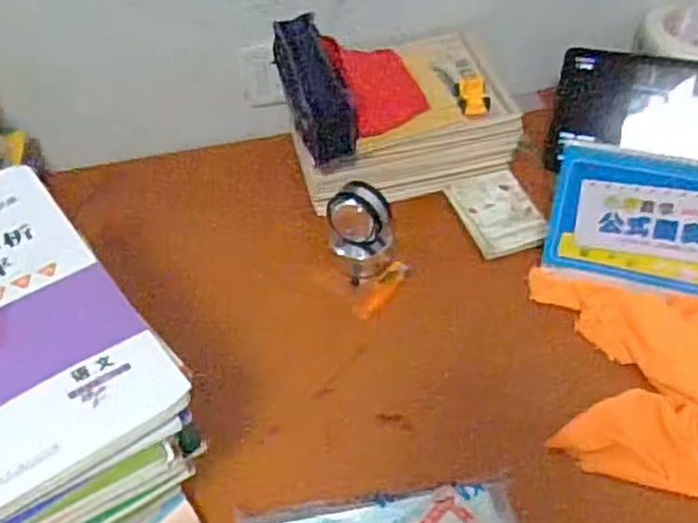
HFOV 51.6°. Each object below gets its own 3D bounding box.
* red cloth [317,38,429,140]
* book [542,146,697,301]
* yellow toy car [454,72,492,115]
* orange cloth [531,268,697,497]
[{"bbox_3d":[0.029,-0.216,0.848,0.099,0.082,0.109,-20,48,-14],"label":"red cloth"},{"bbox_3d":[0.312,-0.037,0.724,0.209,0.149,0.014,14,37,18],"label":"book"},{"bbox_3d":[0.150,-0.201,0.868,0.038,0.024,0.062,-4,46,1],"label":"yellow toy car"},{"bbox_3d":[0.288,0.111,0.704,0.237,0.048,0.198,14,49,17],"label":"orange cloth"}]

